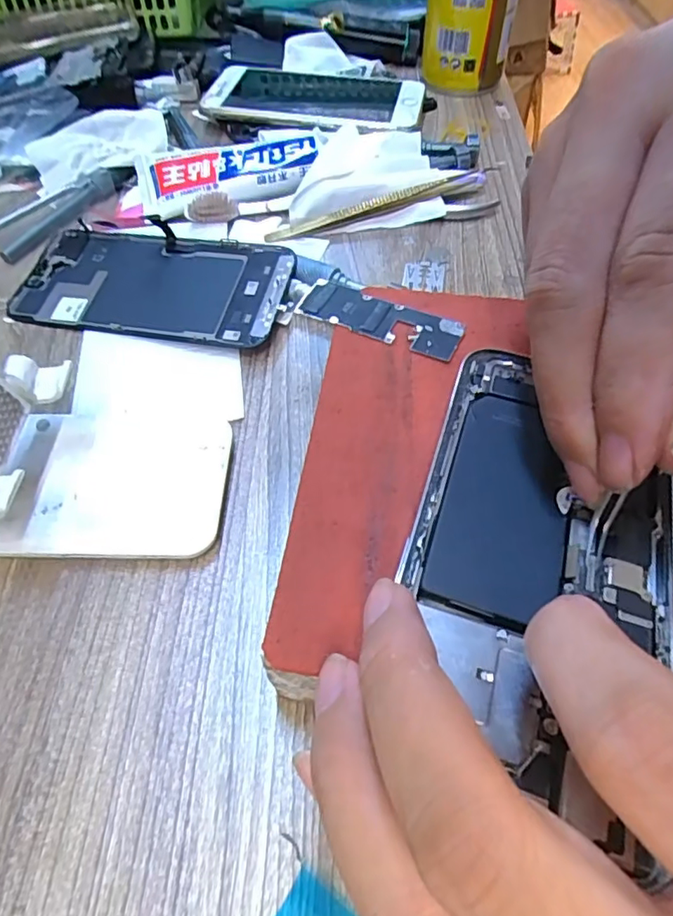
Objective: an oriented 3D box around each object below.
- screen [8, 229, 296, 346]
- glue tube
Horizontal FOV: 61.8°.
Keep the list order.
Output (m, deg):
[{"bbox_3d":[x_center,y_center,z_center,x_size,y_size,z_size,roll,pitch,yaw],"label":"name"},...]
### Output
[{"bbox_3d":[-0.096,-0.091,0.292,0.145,0.004,0.067,8,62,11],"label":"screen"},{"bbox_3d":[-0.067,-0.173,0.335,0.106,0.018,0.039,-6,54,-5],"label":"glue tube"}]

